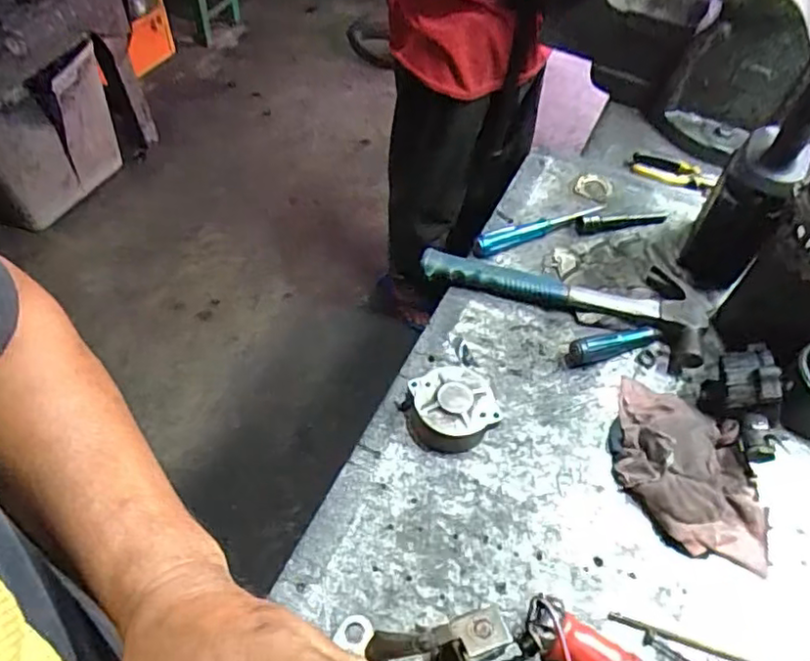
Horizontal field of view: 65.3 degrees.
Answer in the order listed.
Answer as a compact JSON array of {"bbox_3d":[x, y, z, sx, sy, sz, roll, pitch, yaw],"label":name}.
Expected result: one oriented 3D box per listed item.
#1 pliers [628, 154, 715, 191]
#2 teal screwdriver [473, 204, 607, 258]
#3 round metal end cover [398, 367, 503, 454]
[{"bbox_3d":[0.395,-0.235,0.931,0.120,0.010,0.048,21,57,10],"label":"pliers"},{"bbox_3d":[0.175,-0.130,0.812,0.187,0.022,0.028,-18,58,-16],"label":"teal screwdriver"},{"bbox_3d":[0.046,0.079,0.642,0.090,0.044,0.081,-13,57,-13],"label":"round metal end cover"}]

